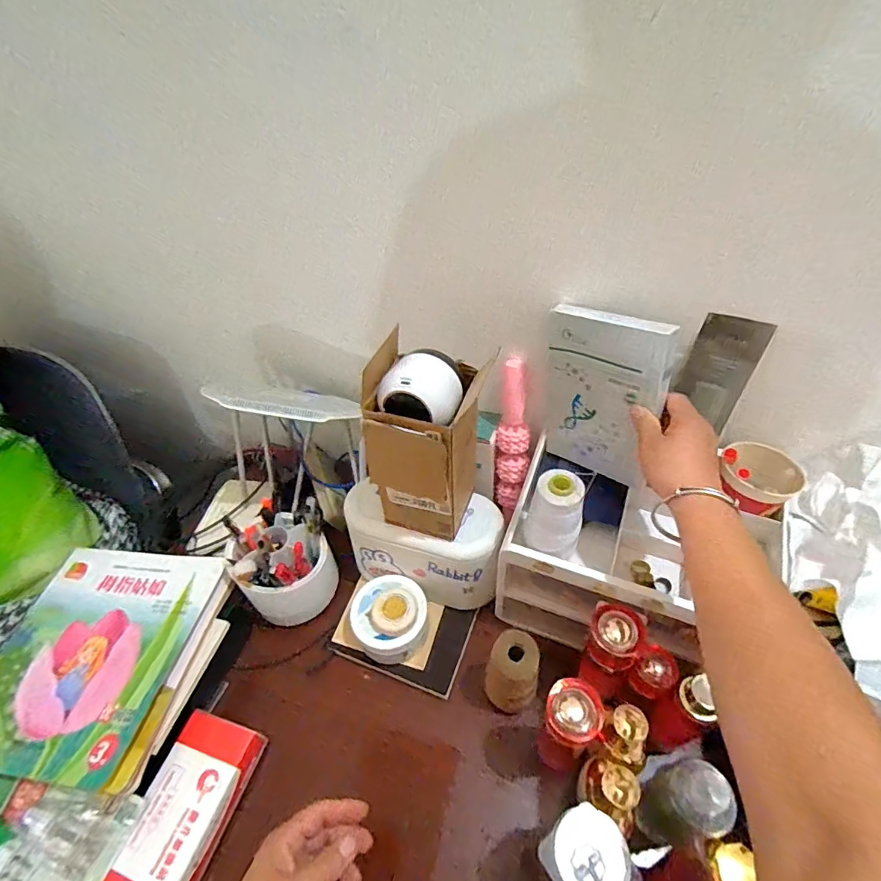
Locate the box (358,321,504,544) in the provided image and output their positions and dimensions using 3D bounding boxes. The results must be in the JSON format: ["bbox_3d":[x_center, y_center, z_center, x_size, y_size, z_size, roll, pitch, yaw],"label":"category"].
[{"bbox_3d":[-0.013,0.003,0.508,0.106,0.216,0.099,10,48,14],"label":"box"}]

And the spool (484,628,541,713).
[{"bbox_3d":[0.079,0.262,0.521,0.053,0.109,0.055,-2,47,3],"label":"spool"}]

